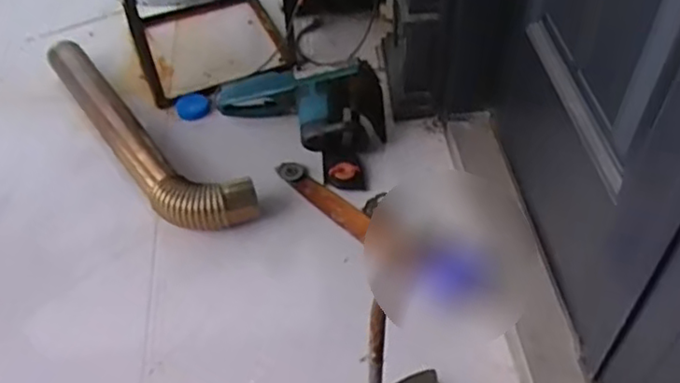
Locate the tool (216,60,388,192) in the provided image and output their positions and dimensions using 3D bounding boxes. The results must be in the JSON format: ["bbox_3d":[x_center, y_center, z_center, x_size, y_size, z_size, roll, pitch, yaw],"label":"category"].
[{"bbox_3d":[-0.128,-0.194,1.697,0.467,0.173,0.285,8,50,9],"label":"tool"}]

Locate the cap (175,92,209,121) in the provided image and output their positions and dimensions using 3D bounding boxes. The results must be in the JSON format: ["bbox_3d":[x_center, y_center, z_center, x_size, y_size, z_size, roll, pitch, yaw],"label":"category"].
[{"bbox_3d":[-0.415,-0.237,1.871,0.080,0.032,0.095,-34,56,-25],"label":"cap"}]

